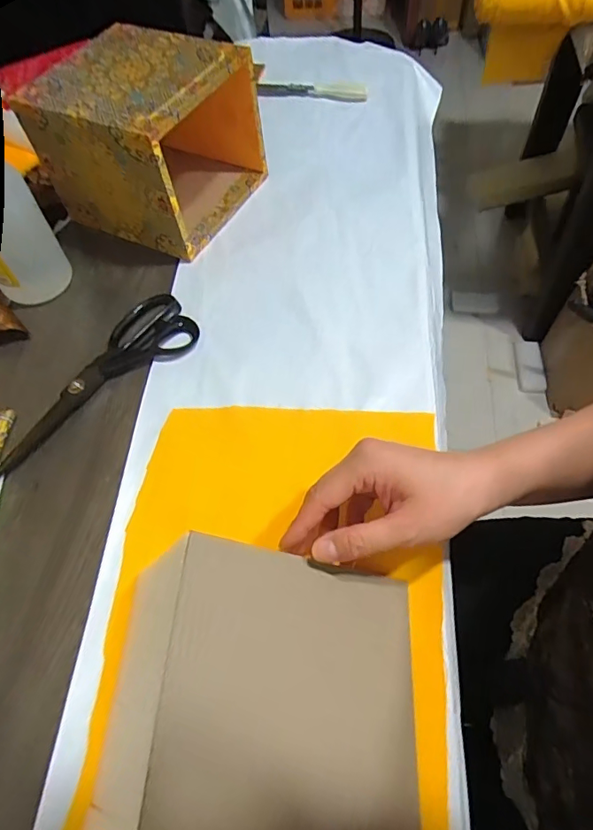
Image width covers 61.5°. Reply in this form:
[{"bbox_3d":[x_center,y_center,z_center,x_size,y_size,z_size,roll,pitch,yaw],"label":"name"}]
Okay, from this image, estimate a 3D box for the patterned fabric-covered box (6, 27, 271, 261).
[{"bbox_3d":[-0.155,-0.310,0.562,0.172,0.147,0.187,24,63,18],"label":"patterned fabric-covered box"}]

